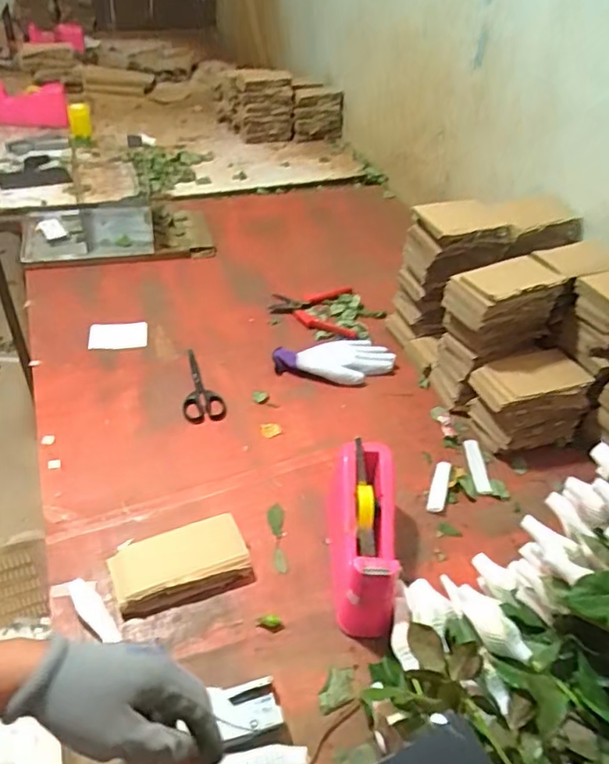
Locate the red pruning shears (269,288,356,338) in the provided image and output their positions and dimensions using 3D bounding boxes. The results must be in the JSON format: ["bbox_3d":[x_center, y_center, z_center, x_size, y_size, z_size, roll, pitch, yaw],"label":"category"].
[{"bbox_3d":[0.016,-0.141,1.107,0.155,0.013,0.139,4,42,-2],"label":"red pruning shears"}]

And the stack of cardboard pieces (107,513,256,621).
[{"bbox_3d":[-0.146,0.217,0.687,0.152,0.032,0.085,-12,45,-18],"label":"stack of cardboard pieces"}]

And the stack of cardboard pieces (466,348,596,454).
[{"bbox_3d":[0.334,0.028,0.882,0.155,0.110,0.109,-10,44,-17],"label":"stack of cardboard pieces"}]

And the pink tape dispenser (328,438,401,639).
[{"bbox_3d":[0.068,0.174,0.683,0.077,0.096,0.219,5,54,-3],"label":"pink tape dispenser"}]

